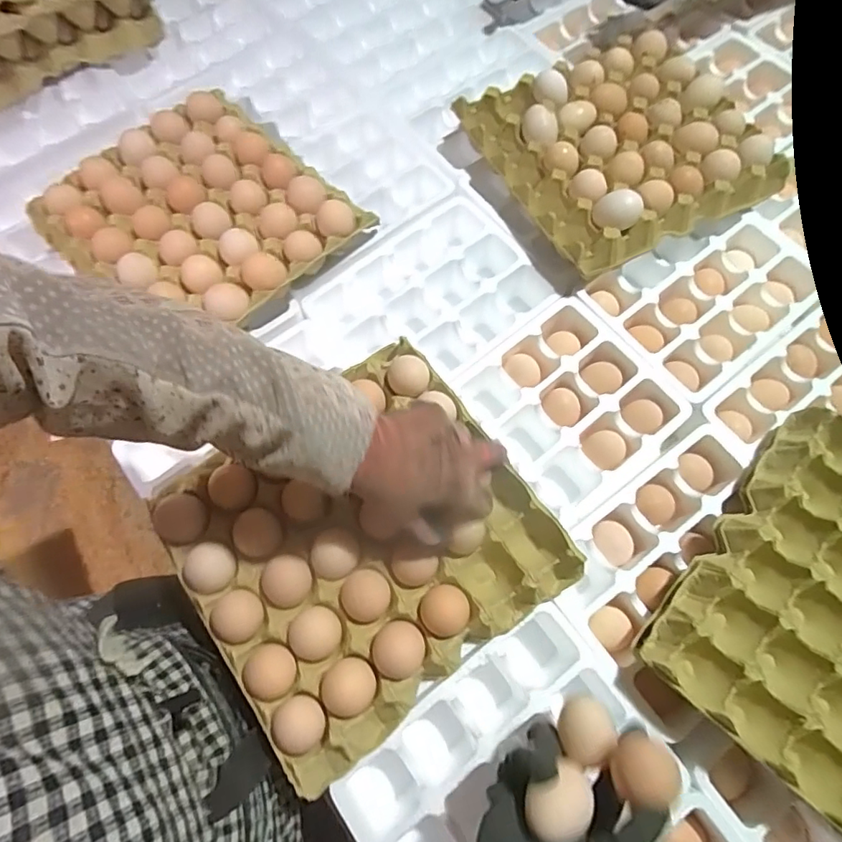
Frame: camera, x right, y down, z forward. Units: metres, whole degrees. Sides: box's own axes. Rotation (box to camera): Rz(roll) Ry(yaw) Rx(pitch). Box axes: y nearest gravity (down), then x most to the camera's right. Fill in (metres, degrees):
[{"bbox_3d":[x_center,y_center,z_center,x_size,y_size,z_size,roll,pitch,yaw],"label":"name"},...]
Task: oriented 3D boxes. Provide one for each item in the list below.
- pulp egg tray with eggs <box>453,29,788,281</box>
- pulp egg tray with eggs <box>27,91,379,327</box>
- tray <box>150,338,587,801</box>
[{"bbox_3d":[0.235,-0.330,0.631,0.305,0.063,0.275,-26,71,-9],"label":"pulp egg tray with eggs"},{"bbox_3d":[-0.250,-0.229,0.596,0.287,0.058,0.252,41,75,14],"label":"pulp egg tray with eggs"},{"bbox_3d":[-0.053,0.105,0.465,0.283,0.045,0.277,-34,74,-13],"label":"tray"}]

